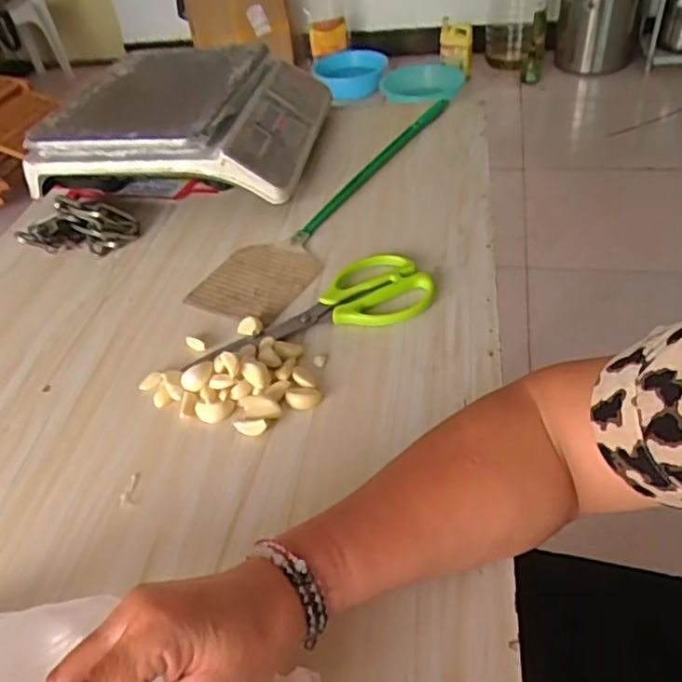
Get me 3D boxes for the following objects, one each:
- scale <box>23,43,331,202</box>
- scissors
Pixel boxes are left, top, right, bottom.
[{"bbox_3d":[-0.200,-0.294,0.846,0.326,0.121,0.312,2,43,9],"label":"scale"},{"bbox_3d":[-0.019,-0.018,0.571,0.231,0.019,0.086,-28,46,-22],"label":"scissors"}]

